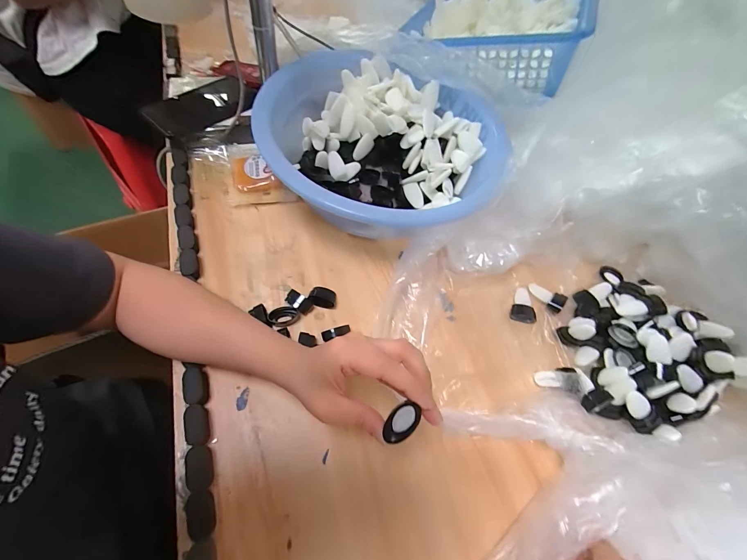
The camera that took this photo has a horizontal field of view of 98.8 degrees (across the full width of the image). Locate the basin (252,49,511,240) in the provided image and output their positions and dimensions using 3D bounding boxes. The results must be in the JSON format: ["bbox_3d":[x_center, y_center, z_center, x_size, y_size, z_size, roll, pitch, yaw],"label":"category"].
[{"bbox_3d":[0.016,-0.193,0.464,0.335,0.092,0.339,-17,66,-17],"label":"basin"}]

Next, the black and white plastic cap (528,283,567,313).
[{"bbox_3d":[0.244,0.022,0.451,0.052,0.013,0.023,42,64,14],"label":"black and white plastic cap"}]

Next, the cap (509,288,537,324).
[{"bbox_3d":[0.206,0.034,0.436,0.033,0.015,0.048,19,61,1],"label":"cap"}]

